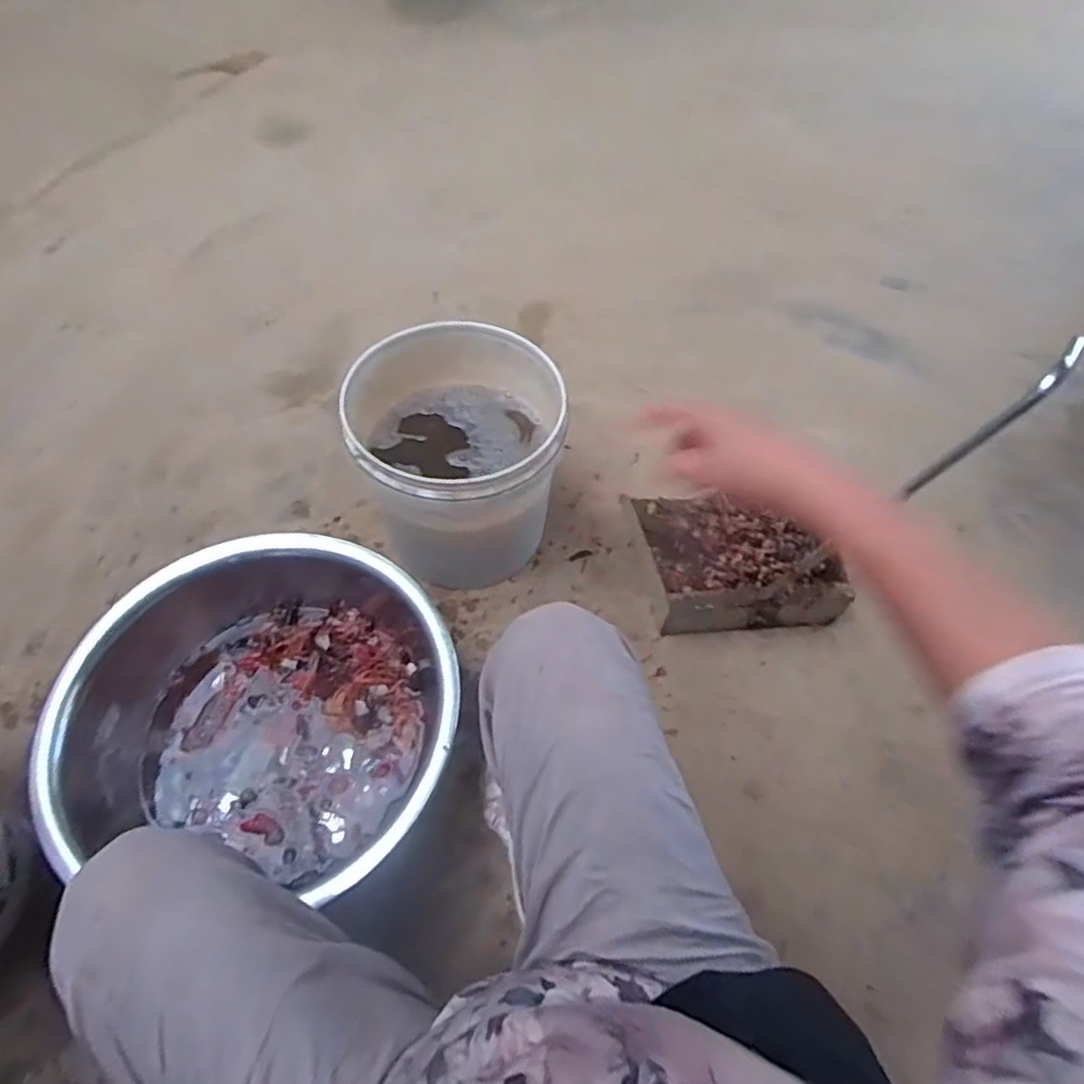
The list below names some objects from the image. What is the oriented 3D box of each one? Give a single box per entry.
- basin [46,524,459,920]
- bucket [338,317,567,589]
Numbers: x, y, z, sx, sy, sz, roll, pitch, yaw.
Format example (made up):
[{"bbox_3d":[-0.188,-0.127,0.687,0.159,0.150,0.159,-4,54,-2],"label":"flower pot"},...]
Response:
[{"bbox_3d":[-0.338,0.229,0.879,0.459,0.202,0.437,-1,59,-2],"label":"basin"},{"bbox_3d":[-0.120,-0.114,0.995,0.281,0.283,0.273,1,59,-1],"label":"bucket"}]

